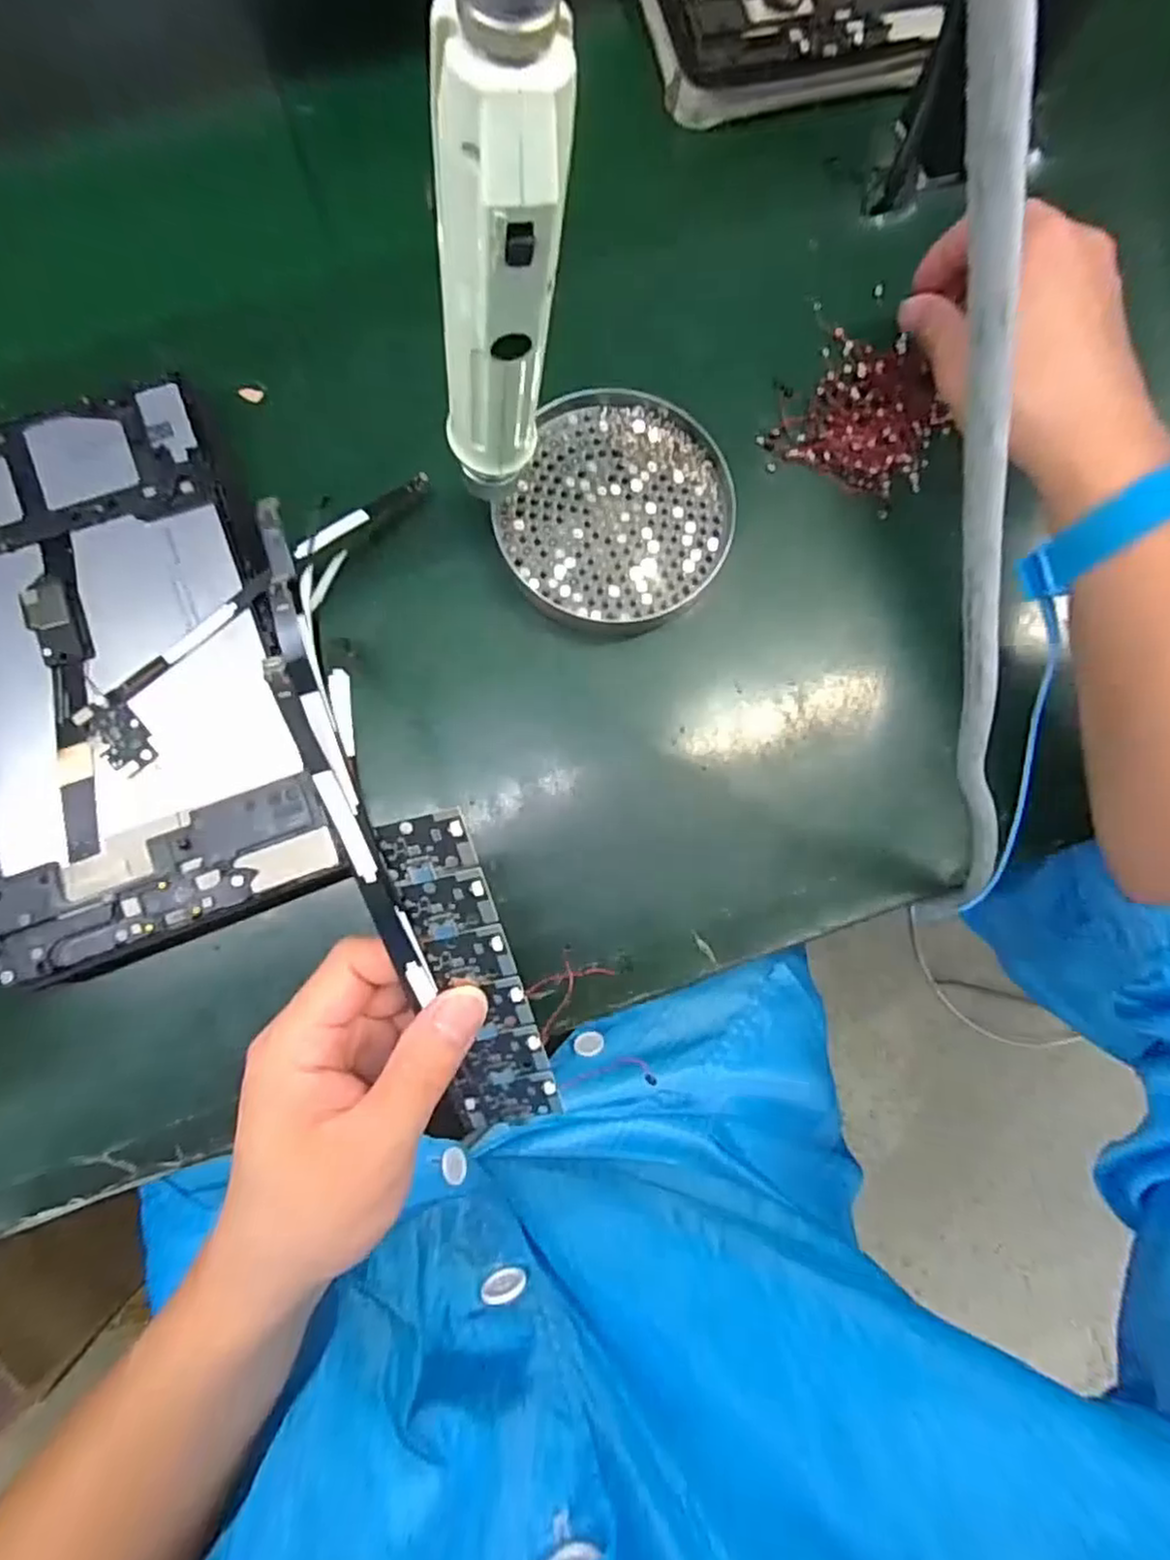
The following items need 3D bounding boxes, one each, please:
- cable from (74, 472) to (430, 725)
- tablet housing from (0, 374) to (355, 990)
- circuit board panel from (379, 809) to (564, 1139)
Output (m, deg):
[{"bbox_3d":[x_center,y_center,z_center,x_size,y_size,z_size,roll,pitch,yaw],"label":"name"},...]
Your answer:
[{"bbox_3d":[-0.146,-0.084,0.306,0.183,0.011,0.008,-39,86,-6],"label":"cable"},{"bbox_3d":[-0.209,-0.046,0.298,0.143,0.016,0.234,-20,84,-4],"label":"tablet housing"},{"bbox_3d":[-0.038,0.071,0.239,0.033,0.004,0.129,-12,113,3],"label":"circuit board panel"}]

